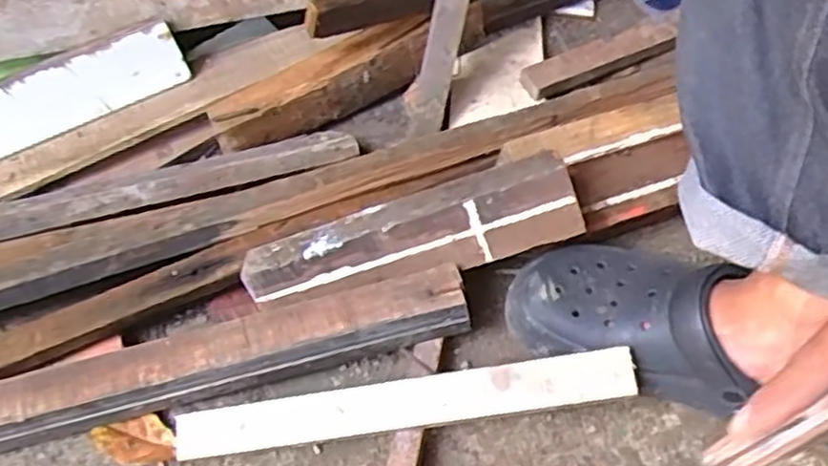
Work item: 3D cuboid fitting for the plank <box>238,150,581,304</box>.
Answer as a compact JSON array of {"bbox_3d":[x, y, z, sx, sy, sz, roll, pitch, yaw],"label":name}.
[{"bbox_3d":[-0.005,0.003,0.590,0.270,0.066,0.041,-15,19,8],"label":"plank"}]

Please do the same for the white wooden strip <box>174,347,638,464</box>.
[{"bbox_3d":[-0.015,0.131,0.560,0.354,0.010,0.036,-10,73,9],"label":"white wooden strip"}]

